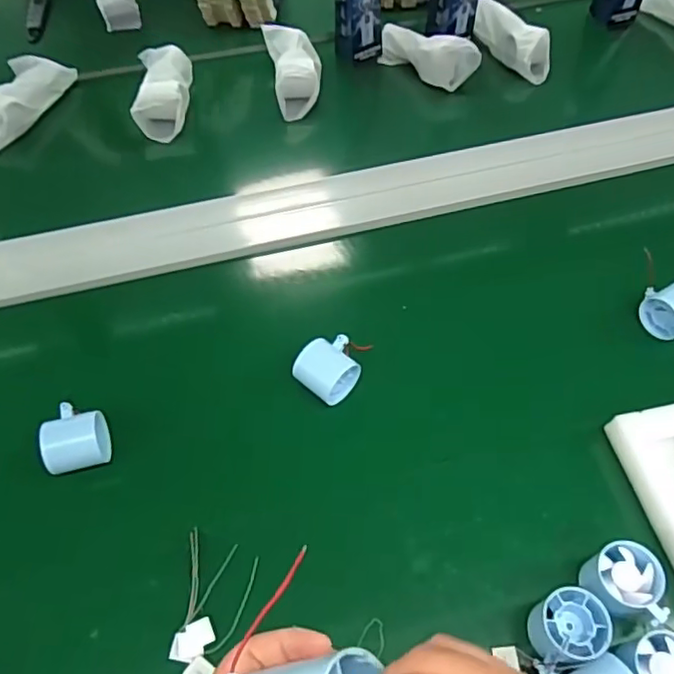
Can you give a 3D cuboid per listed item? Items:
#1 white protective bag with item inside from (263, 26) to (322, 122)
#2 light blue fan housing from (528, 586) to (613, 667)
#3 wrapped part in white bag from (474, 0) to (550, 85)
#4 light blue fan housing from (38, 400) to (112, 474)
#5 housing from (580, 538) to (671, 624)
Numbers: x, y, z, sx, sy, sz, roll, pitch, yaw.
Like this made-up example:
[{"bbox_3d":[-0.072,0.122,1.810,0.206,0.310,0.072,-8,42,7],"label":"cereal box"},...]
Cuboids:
[{"bbox_3d":[-0.069,-0.446,0.996,0.078,0.065,0.184,-10,56,-6],"label":"white protective bag with item inside"},{"bbox_3d":[0.194,0.244,0.514,0.053,0.048,0.053,0,56,1],"label":"light blue fan housing"},{"bbox_3d":[0.297,-0.502,1.028,0.057,0.061,0.164,-24,59,-15],"label":"wrapped part in white bag"},{"bbox_3d":[-0.261,0.099,0.614,0.054,0.042,0.070,-9,56,-5],"label":"light blue fan housing"},{"bbox_3d":[0.248,0.218,0.533,0.059,0.046,0.064,-1,56,0],"label":"housing"}]

